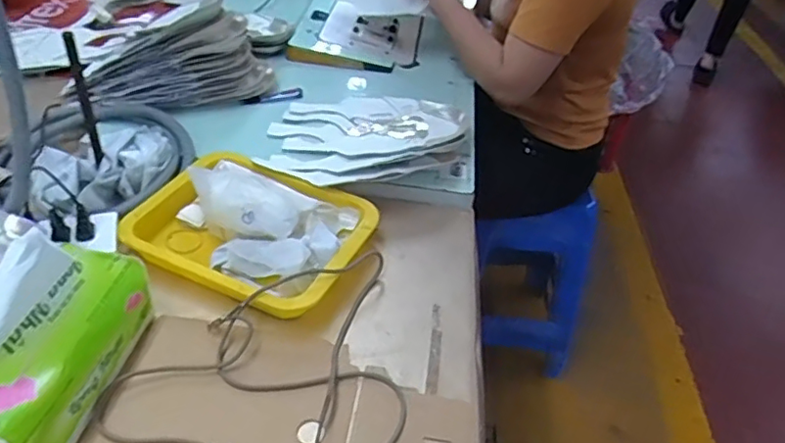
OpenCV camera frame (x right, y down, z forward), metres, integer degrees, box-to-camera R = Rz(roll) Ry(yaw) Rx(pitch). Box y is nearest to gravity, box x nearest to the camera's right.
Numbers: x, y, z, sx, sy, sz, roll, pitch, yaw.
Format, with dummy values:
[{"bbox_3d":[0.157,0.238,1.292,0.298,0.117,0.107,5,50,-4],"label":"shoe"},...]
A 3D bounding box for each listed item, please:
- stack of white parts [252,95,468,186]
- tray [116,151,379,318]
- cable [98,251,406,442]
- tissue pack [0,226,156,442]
[{"bbox_3d":[-0.034,-0.126,0.867,0.288,0.023,0.228,-8,43,-17],"label":"stack of white parts"},{"bbox_3d":[-0.164,0.000,0.700,0.252,0.075,0.189,19,42,13],"label":"tray"},{"bbox_3d":[-0.114,0.111,0.602,0.273,0.041,0.262,9,40,2],"label":"cable"},{"bbox_3d":[-0.295,0.092,0.505,0.088,0.161,0.200,12,41,6],"label":"tissue pack"}]

